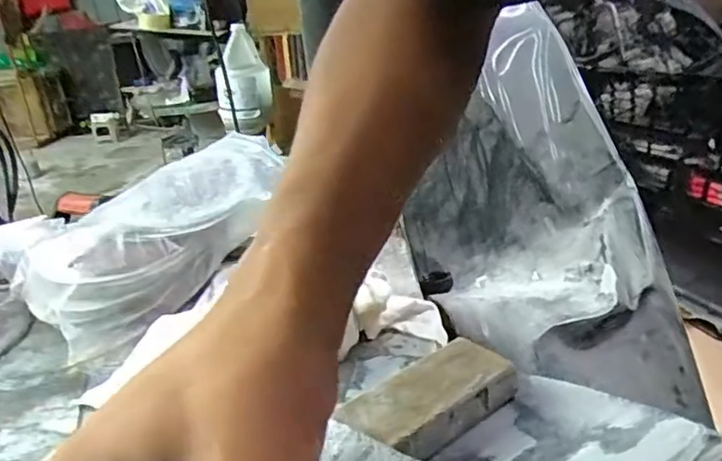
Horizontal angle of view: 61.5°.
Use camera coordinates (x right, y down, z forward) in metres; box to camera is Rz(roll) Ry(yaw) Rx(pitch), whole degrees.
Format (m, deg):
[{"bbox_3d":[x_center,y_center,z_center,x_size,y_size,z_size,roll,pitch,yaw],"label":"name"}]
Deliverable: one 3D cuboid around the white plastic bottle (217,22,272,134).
[{"bbox_3d":[-0.318,-0.390,1.653,0.148,0.286,0.114,-9,22,-7],"label":"white plastic bottle"}]

